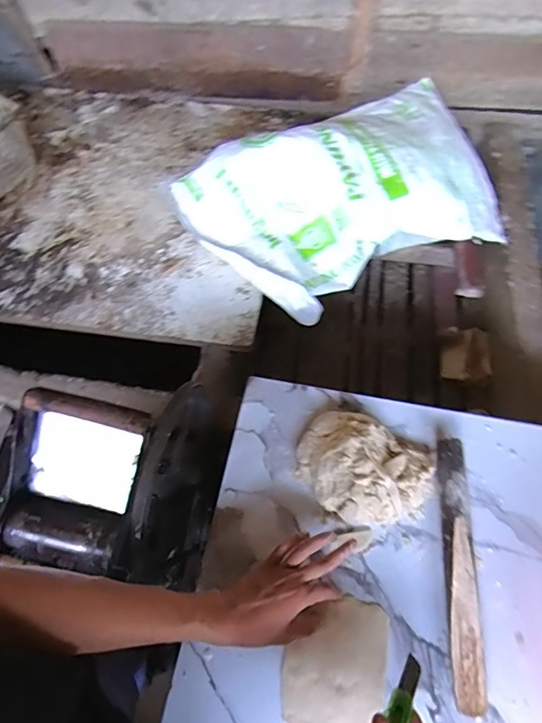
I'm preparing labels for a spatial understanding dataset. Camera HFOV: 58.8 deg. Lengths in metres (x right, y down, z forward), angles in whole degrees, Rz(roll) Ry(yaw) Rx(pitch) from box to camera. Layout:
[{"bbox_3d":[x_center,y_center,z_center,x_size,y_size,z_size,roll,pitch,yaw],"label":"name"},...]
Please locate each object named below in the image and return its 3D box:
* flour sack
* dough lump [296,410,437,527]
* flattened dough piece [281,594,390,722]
[{"bbox_3d":[0.176,-0.362,1.031,0.663,0.165,0.425,-28,67,-15],"label":"flour sack"},{"bbox_3d":[0.121,0.140,0.631,0.174,0.061,0.141,27,65,12],"label":"dough lump"},{"bbox_3d":[0.074,0.349,0.555,0.114,0.006,0.137,11,63,4],"label":"flattened dough piece"}]

